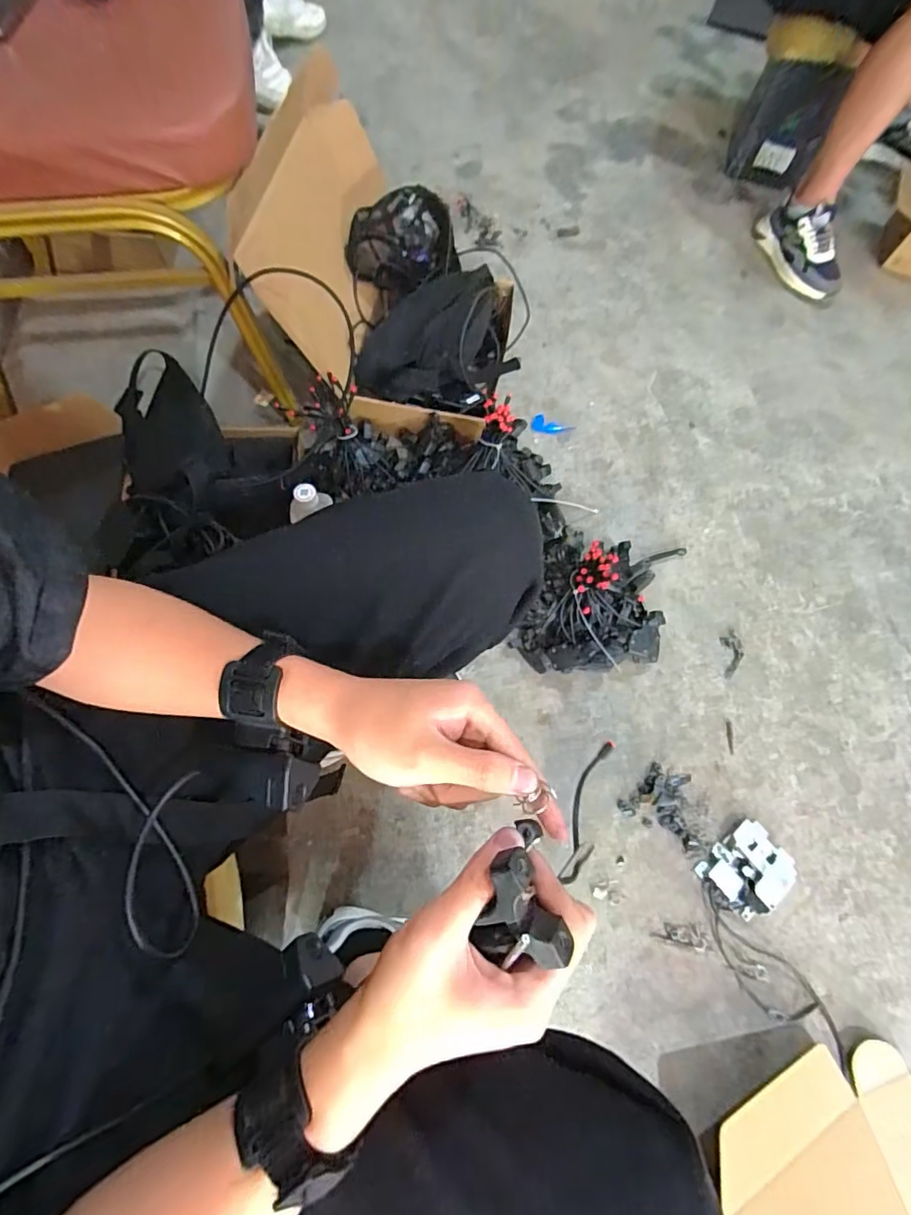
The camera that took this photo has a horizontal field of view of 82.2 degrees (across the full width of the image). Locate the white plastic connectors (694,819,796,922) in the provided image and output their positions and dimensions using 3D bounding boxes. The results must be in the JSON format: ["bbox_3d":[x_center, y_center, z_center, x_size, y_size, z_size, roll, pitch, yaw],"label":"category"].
[{"bbox_3d":[0.418,0.376,0.747,0.120,0.035,0.098,-32,74,-13],"label":"white plastic connectors"}]

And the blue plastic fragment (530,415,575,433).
[{"bbox_3d":[0.188,-0.362,1.033,0.080,0.012,0.039,-1,70,-3],"label":"blue plastic fragment"}]

